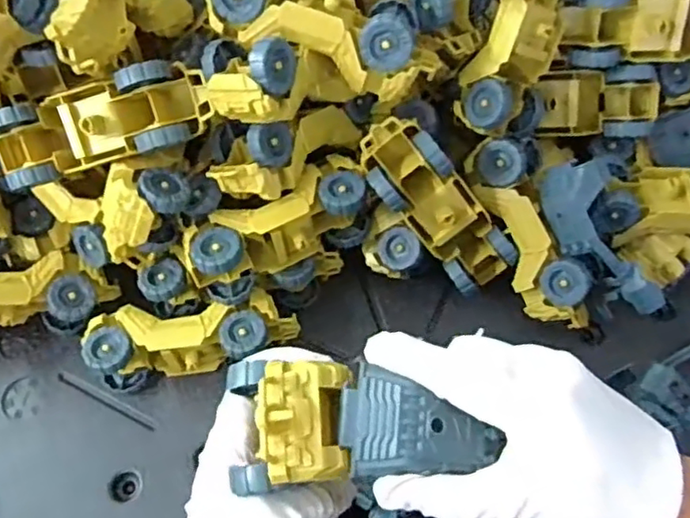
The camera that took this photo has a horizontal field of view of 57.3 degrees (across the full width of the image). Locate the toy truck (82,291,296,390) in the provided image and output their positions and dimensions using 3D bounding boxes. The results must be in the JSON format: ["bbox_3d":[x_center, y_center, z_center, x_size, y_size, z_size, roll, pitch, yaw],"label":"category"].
[{"bbox_3d":[-0.130,0.071,0.550,0.173,0.053,0.054,-8,62,-2],"label":"toy truck"}]

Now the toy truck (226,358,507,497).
[{"bbox_3d":[0.011,0.076,0.288,0.112,0.036,0.052,2,62,1],"label":"toy truck"}]

